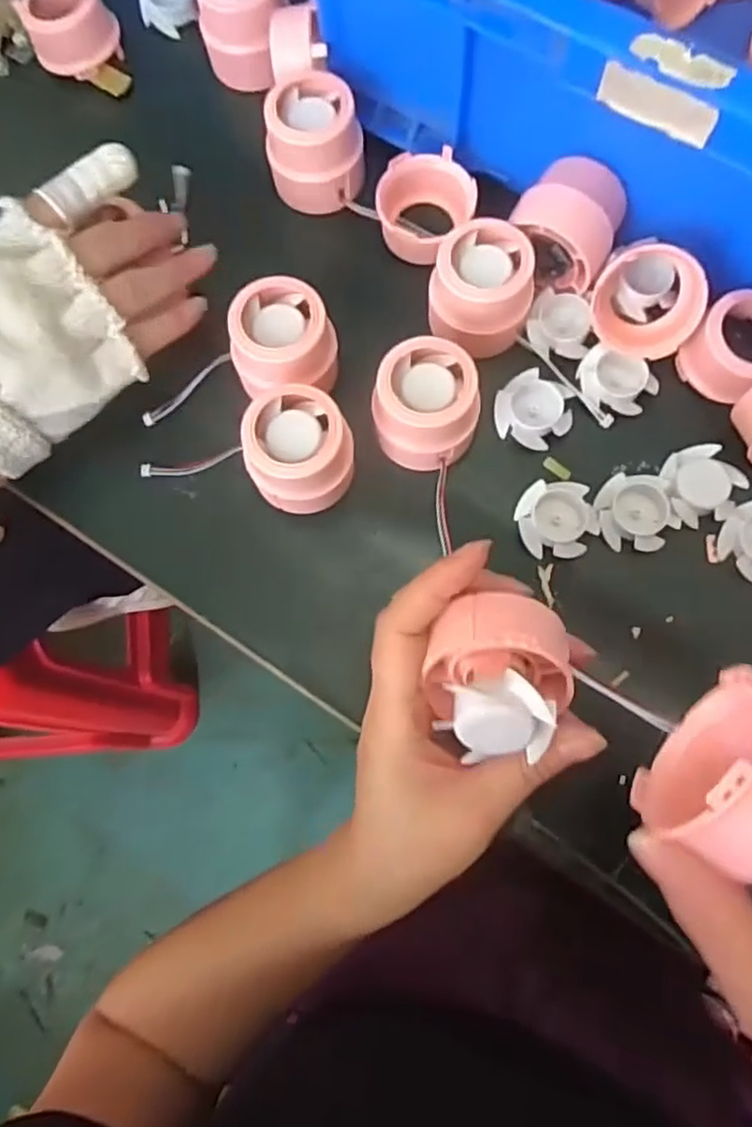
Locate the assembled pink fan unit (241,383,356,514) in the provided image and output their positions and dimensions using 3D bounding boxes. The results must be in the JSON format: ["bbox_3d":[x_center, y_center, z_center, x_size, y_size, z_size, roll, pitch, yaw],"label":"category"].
[{"bbox_3d":[-0.040,-0.054,0.336,0.059,0.047,0.051,-4,78,2],"label":"assembled pink fan unit"}]

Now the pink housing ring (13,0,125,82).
[{"bbox_3d":[-0.186,-0.325,0.415,0.051,0.027,0.047,-1,79,2],"label":"pink housing ring"}]

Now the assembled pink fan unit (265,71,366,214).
[{"bbox_3d":[-0.035,-0.236,0.384,0.052,0.043,0.057,-1,79,2],"label":"assembled pink fan unit"}]

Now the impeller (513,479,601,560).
[{"bbox_3d":[0.092,-0.022,0.346,0.040,0.009,0.038,5,79,4],"label":"impeller"}]

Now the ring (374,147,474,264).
[{"bbox_3d":[0.029,-0.202,0.388,0.053,0.030,0.046,-6,78,1],"label":"ring"}]

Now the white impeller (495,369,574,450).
[{"bbox_3d":[0.084,-0.081,0.362,0.039,0.009,0.036,23,81,7],"label":"white impeller"}]

